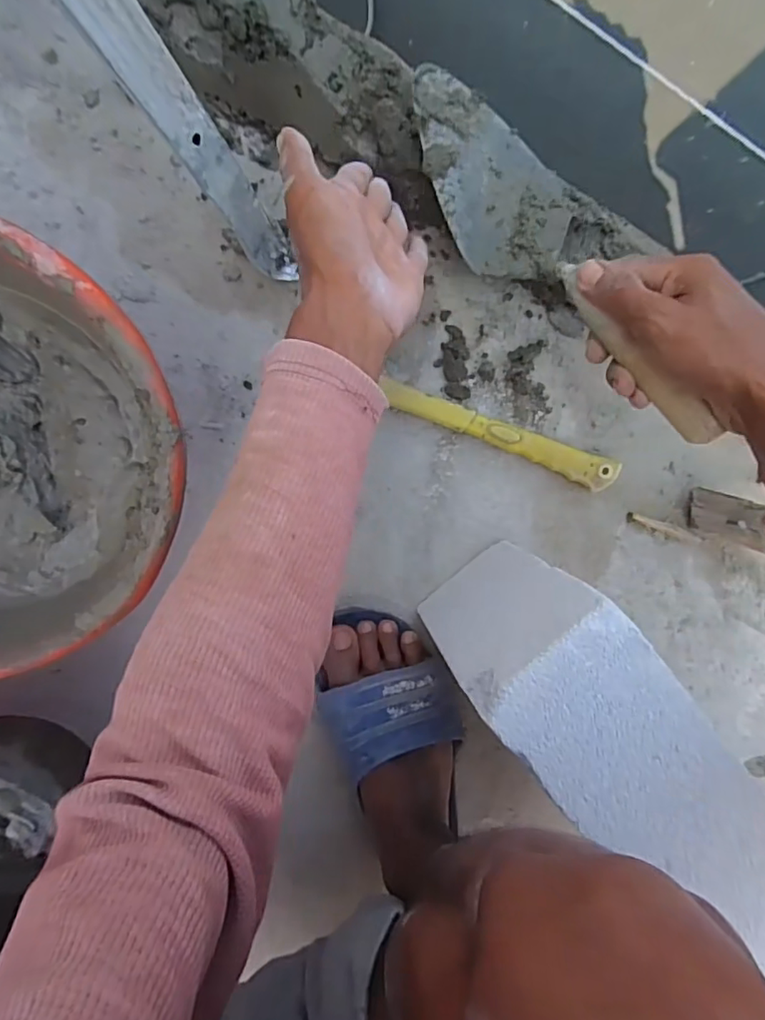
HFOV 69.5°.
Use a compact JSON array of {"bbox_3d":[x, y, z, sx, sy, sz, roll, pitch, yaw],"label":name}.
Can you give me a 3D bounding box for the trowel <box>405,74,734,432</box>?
[{"bbox_3d":[0.121,-0.173,0.379,0.085,0.044,0.306,-33,81,-2],"label":"trowel"}]

